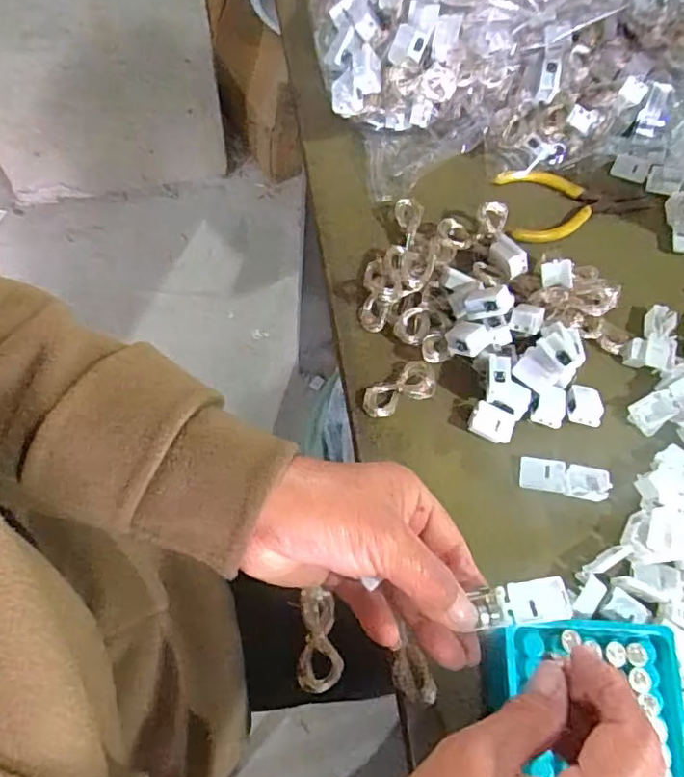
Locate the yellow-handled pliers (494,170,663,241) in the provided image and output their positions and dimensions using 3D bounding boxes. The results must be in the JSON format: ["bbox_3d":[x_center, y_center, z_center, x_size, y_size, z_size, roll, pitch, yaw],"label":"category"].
[{"bbox_3d":[0.186,-0.140,0.441,0.129,0.015,0.060,-1,68,-5],"label":"yellow-handled pliers"}]

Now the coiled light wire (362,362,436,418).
[{"bbox_3d":[0.037,0.003,0.373,0.049,0.013,0.025,-25,72,-14],"label":"coiled light wire"}]

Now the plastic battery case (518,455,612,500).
[{"bbox_3d":[0.139,0.056,0.360,0.054,0.007,0.020,10,68,-1],"label":"plastic battery case"}]

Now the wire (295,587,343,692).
[{"bbox_3d":[-0.011,0.137,0.312,0.025,0.006,0.051,14,51,-18],"label":"wire"}]

